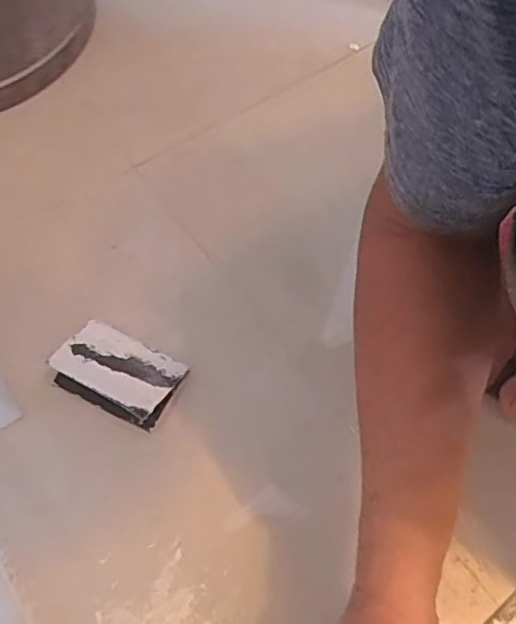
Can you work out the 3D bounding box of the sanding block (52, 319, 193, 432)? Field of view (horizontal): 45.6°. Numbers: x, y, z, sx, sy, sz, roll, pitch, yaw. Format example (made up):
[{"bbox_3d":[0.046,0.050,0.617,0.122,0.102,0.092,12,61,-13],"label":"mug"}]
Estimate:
[{"bbox_3d":[-0.109,0.046,0.482,0.095,0.036,0.065,24,63,10],"label":"sanding block"}]

